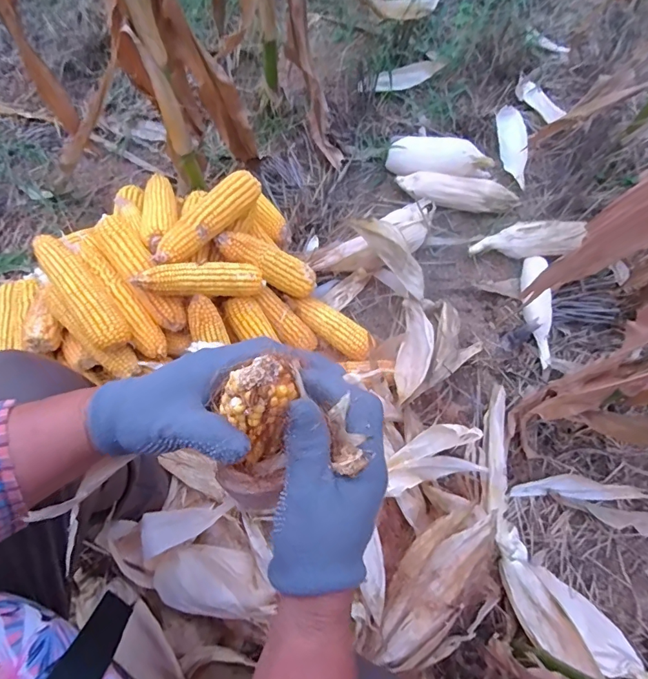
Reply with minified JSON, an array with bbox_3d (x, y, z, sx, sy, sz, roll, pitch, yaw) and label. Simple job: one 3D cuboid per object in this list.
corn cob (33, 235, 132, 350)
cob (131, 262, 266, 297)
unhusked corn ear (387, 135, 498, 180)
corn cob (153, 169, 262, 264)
[{"bbox_3d":[-0.367,-0.075,0.655,0.057,0.050,0.205,-38,74,-18],"label":"corn cob"},{"bbox_3d":[-0.204,-0.094,0.688,0.178,0.042,0.049,-6,67,-36],"label":"cob"},{"bbox_3d":[0.258,-0.404,0.975,0.229,0.066,0.083,8,66,0],"label":"unhusked corn ear"},{"bbox_3d":[-0.190,-0.200,0.717,0.054,0.050,0.232,34,68,11],"label":"corn cob"}]

